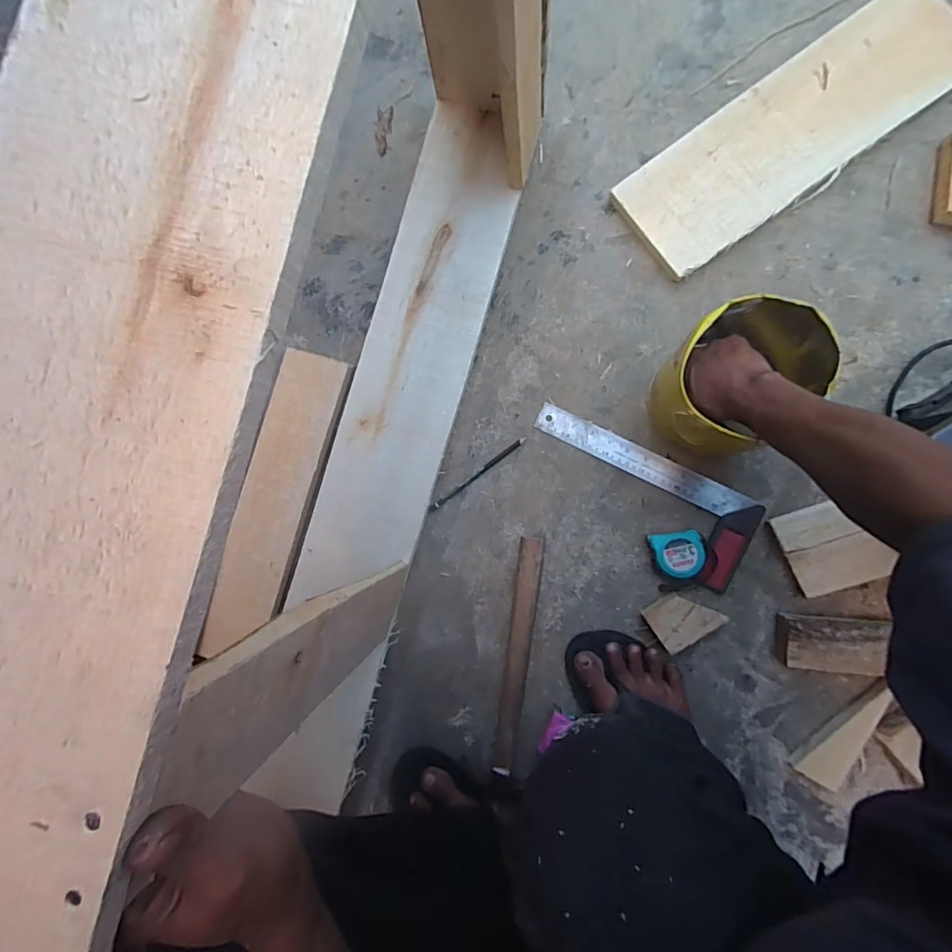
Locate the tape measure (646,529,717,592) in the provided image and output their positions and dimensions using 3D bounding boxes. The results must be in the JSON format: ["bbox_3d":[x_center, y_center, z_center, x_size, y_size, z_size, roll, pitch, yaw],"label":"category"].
[{"bbox_3d":[0.262,0.105,0.629,0.072,0.031,0.075,-12,86,7],"label":"tape measure"}]

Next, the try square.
[{"bbox_3d":[0.205,0.022,0.650,0.306,0.011,0.117,27,92,8],"label":"try square"}]

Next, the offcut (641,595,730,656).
[{"bbox_3d":[0.255,0.175,0.620,0.078,0.031,0.059,-35,84,5],"label":"offcut"}]

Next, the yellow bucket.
[{"bbox_3d":[0.286,-0.104,0.562,0.136,0.149,0.147,0,88,8],"label":"yellow bucket"}]

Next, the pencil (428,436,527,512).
[{"bbox_3d":[0.001,-0.002,0.679,0.159,0.009,0.010,-38,83,5],"label":"pencil"}]

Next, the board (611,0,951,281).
[{"bbox_3d":[0.400,-0.439,0.641,0.436,0.026,0.155,-35,84,6],"label":"board"}]

